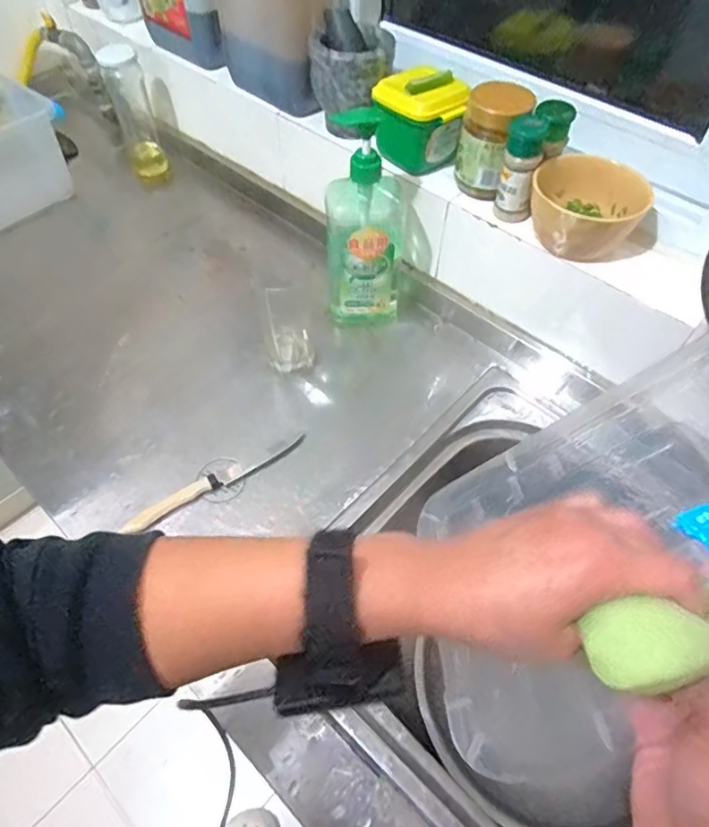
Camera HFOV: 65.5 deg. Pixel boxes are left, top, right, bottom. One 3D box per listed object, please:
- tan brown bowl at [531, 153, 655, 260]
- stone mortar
[{"bbox_3d":[0.243,-0.216,0.581,0.110,0.067,0.100,0,56,-1],"label":"tan brown bowl"},{"bbox_3d":[0.002,-0.433,0.709,0.104,0.117,0.119,24,59,14],"label":"stone mortar"}]

